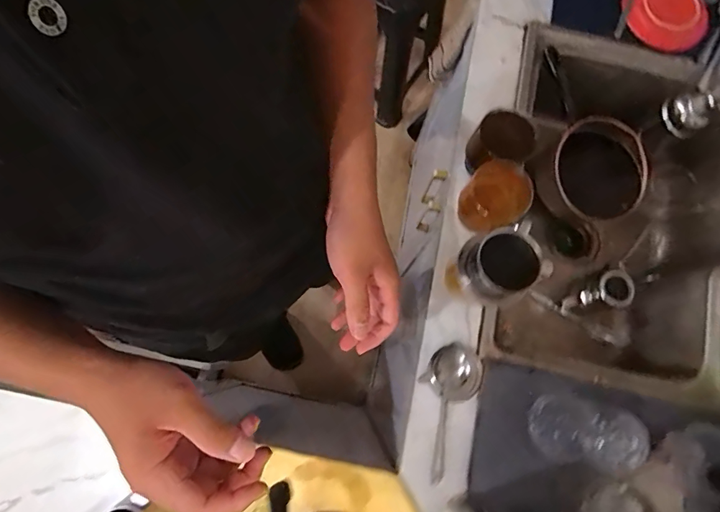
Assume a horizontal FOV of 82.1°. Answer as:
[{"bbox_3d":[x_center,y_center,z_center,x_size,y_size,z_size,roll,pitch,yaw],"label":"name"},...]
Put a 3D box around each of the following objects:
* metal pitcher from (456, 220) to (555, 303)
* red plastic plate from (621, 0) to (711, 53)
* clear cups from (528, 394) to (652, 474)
[{"bbox_3d":[0.167,0.011,0.487,0.079,0.066,0.080,-16,78,-7],"label":"metal pitcher"},{"bbox_3d":[0.508,-0.404,0.690,0.132,0.031,0.127,0,76,-2],"label":"red plastic plate"},{"bbox_3d":[0.267,0.208,0.496,0.076,0.140,0.067,-4,77,-4],"label":"clear cups"}]

